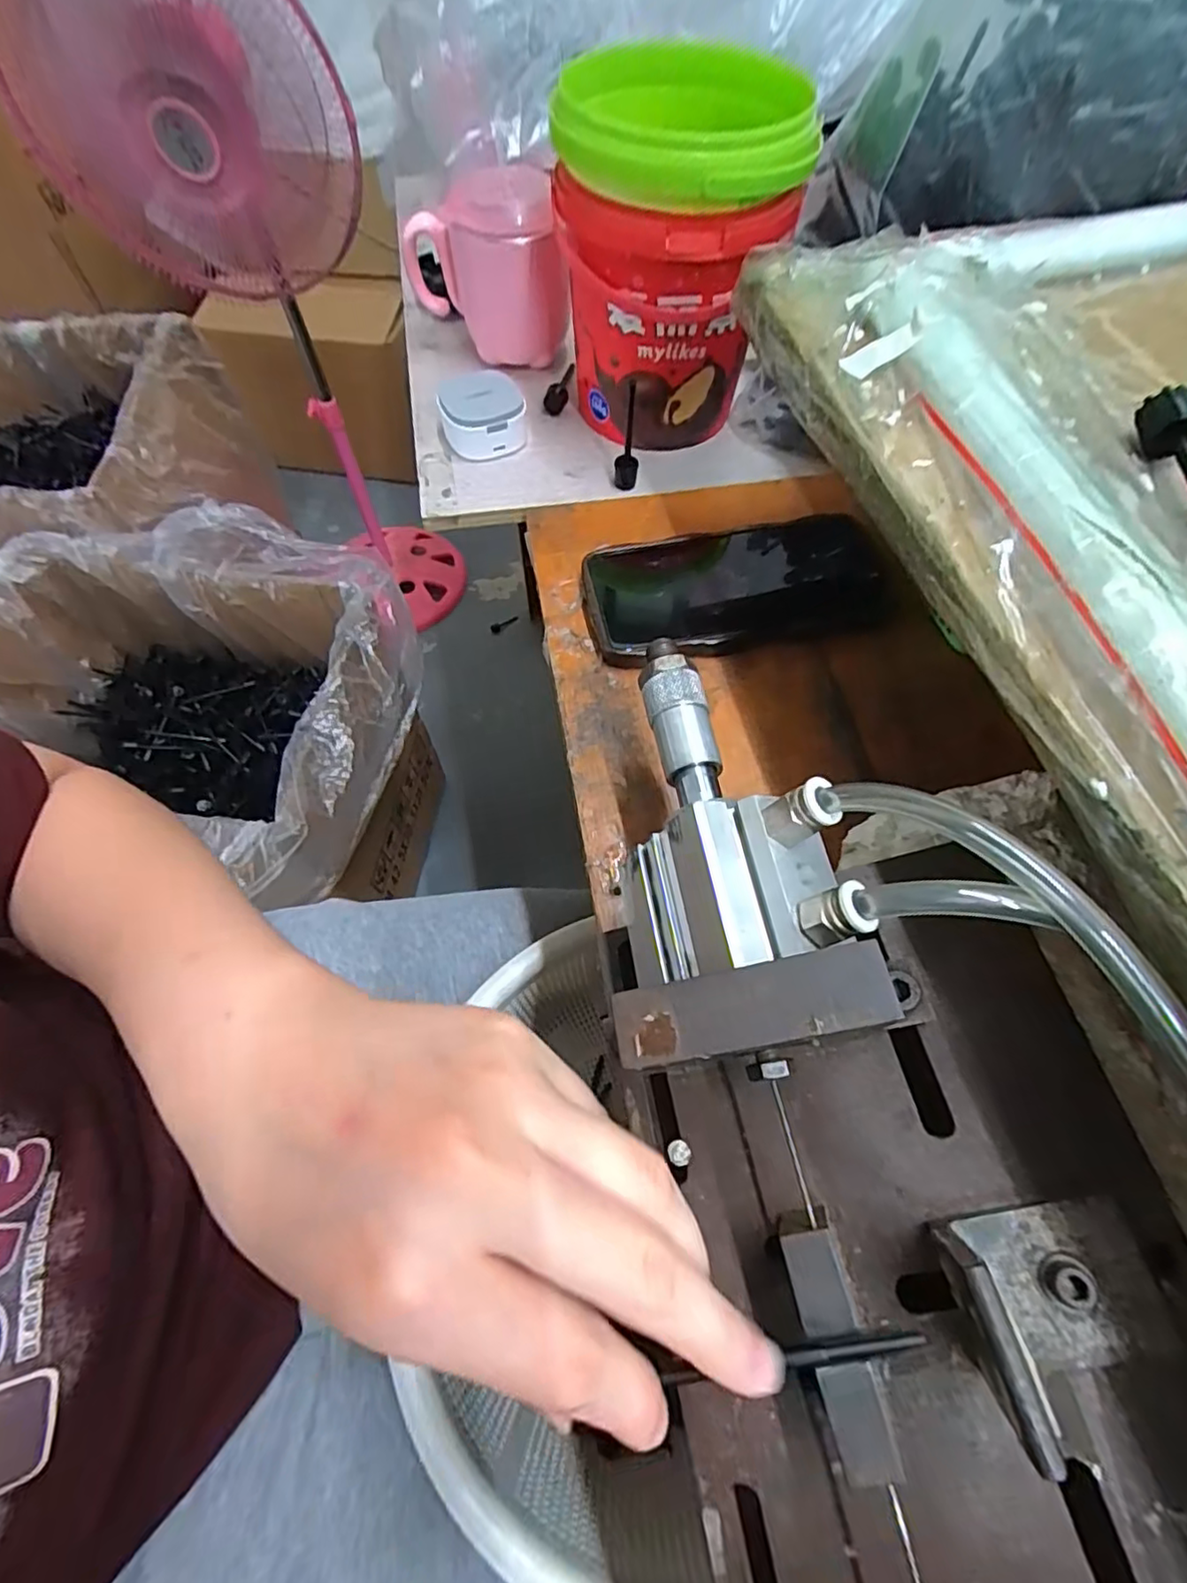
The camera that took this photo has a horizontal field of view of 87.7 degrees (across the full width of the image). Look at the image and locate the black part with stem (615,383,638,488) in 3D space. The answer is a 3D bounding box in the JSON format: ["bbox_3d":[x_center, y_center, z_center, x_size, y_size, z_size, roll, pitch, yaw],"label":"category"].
[{"bbox_3d":[0.021,-0.219,0.378,0.014,0.063,0.019,2,63,0],"label":"black part with stem"}]

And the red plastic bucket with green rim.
[{"bbox_3d":[0.042,-0.310,0.372,0.121,0.154,0.125,0,63,-1],"label":"red plastic bucket with green rim"}]

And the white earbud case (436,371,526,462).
[{"bbox_3d":[-0.073,-0.247,0.410,0.054,0.031,0.045,-12,64,-7],"label":"white earbud case"}]

